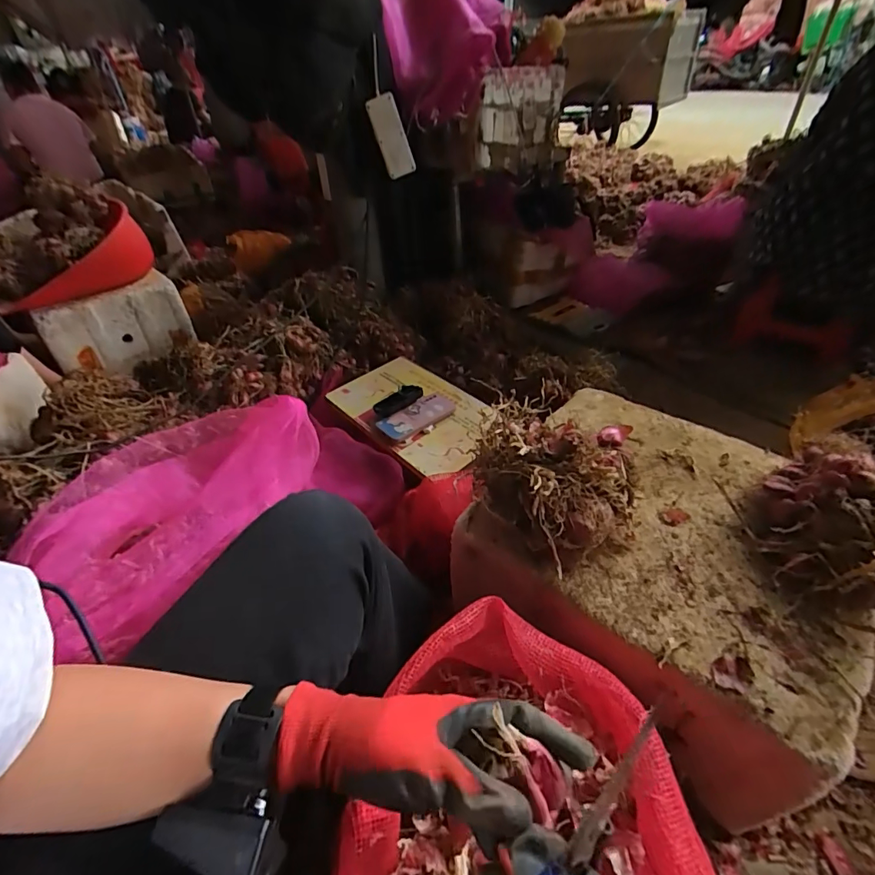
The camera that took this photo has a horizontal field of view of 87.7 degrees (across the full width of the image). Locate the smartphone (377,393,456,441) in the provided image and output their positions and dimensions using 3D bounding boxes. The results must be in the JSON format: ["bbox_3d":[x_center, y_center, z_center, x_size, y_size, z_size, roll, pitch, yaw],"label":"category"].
[{"bbox_3d":[-0.036,-0.047,0.934,0.167,0.016,0.072,-31,53,-26],"label":"smartphone"}]

